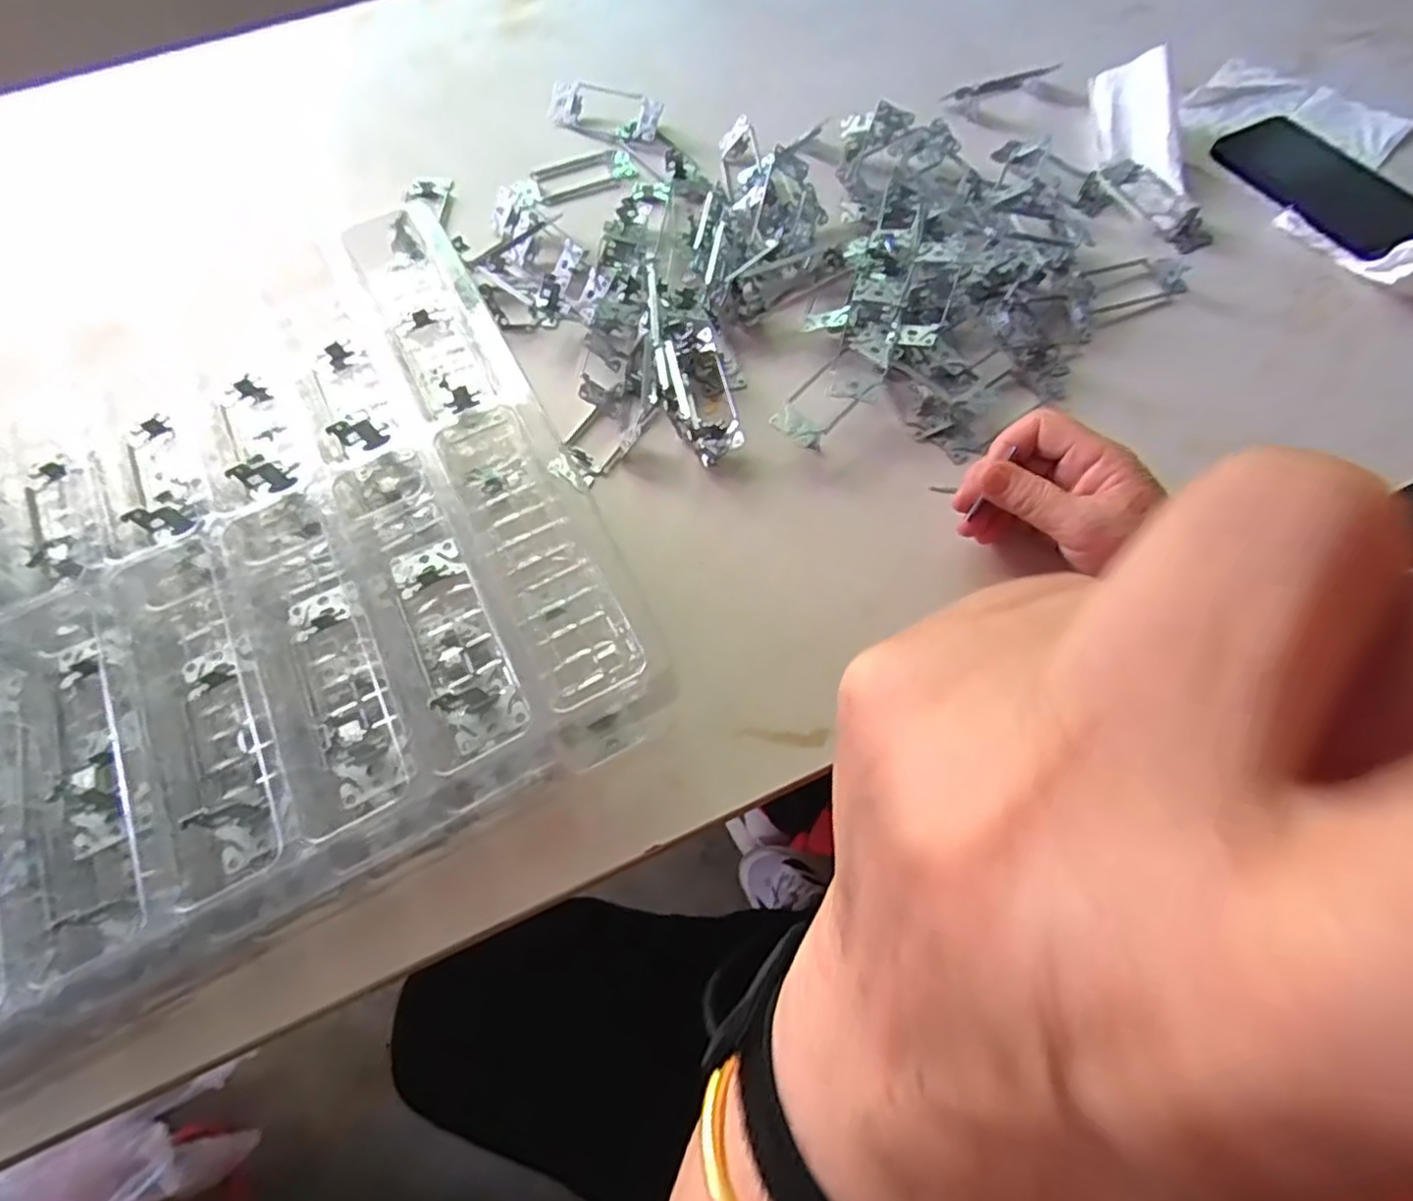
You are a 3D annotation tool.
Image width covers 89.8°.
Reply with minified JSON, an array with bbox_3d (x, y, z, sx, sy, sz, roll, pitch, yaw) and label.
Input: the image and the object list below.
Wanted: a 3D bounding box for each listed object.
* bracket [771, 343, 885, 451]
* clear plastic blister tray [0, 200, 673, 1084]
[{"bbox_3d":[0.086,-0.136,0.493,0.043,0.021,0.080,37,73,17],"label":"bracket"},{"bbox_3d":[-0.306,0.009,0.347,0.485,0.037,0.367,-27,68,-9],"label":"clear plastic blister tray"}]

